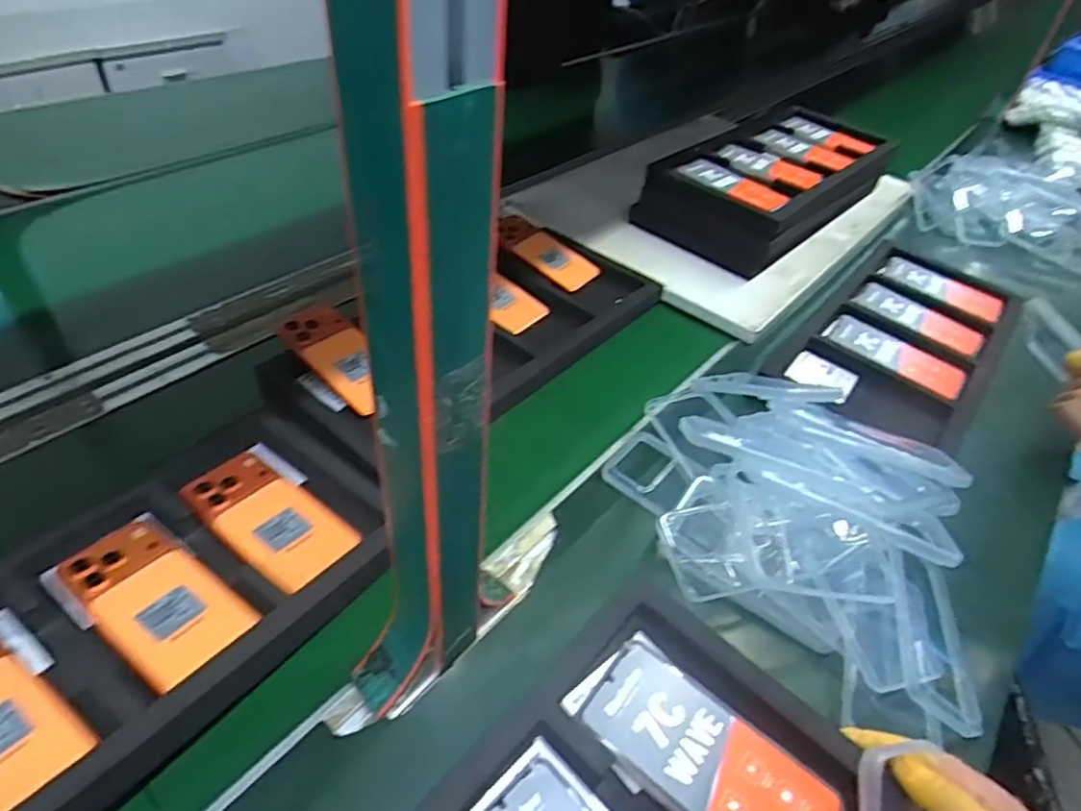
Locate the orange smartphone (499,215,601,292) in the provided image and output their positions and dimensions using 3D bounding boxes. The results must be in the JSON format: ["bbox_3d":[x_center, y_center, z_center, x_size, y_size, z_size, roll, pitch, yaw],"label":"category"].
[{"bbox_3d":[0.008,-0.220,0.927,0.158,0.013,0.078,38,50,12],"label":"orange smartphone"}]

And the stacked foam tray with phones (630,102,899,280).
[{"bbox_3d":[0.400,-0.384,1.107,0.238,0.105,0.515,32,49,27],"label":"stacked foam tray with phones"}]

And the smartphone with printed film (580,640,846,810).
[{"bbox_3d":[0.109,0.228,0.418,0.159,0.013,0.074,32,49,27],"label":"smartphone with printed film"}]

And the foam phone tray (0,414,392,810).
[{"bbox_3d":[-0.324,0.168,0.461,0.221,0.032,0.477,26,40,22],"label":"foam phone tray"}]

